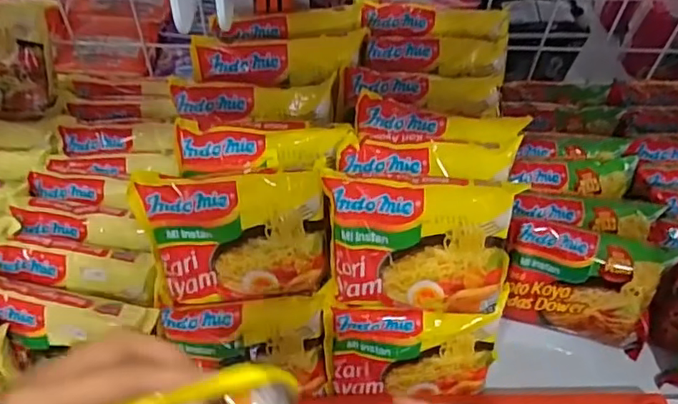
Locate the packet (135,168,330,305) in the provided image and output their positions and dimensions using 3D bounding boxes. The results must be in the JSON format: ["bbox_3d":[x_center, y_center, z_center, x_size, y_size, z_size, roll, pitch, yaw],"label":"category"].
[{"bbox_3d":[-0.074,0.024,0.418,0.127,0.100,0.028,-1,24,-2],"label":"packet"}]

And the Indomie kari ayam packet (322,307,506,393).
[{"bbox_3d":[0.054,0.111,0.439,0.128,0.083,0.029,2,25,-5],"label":"Indomie kari ayam packet"}]

